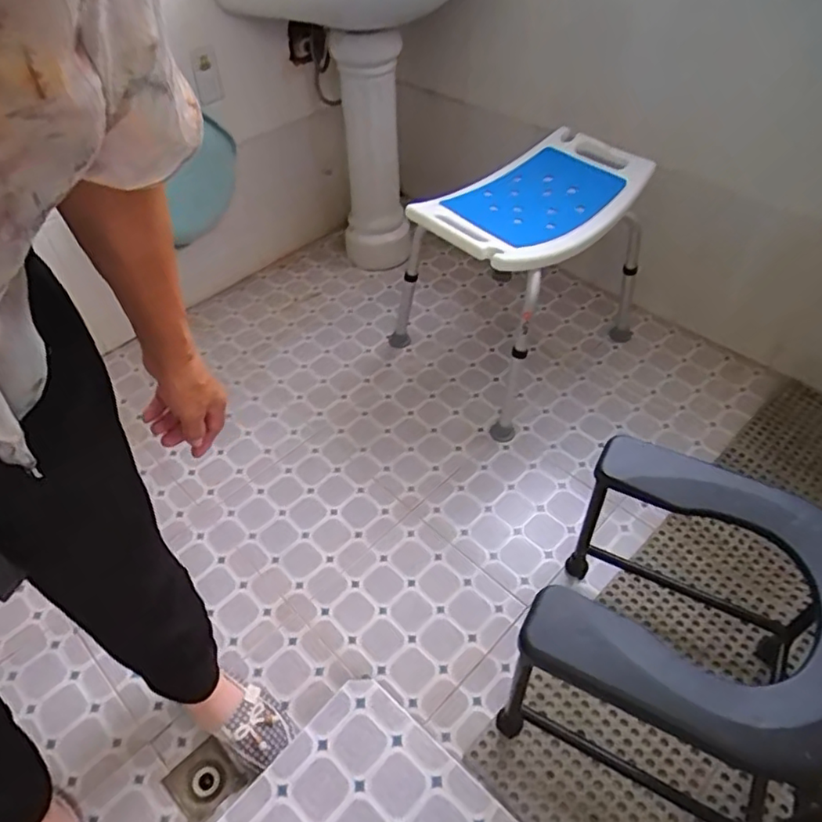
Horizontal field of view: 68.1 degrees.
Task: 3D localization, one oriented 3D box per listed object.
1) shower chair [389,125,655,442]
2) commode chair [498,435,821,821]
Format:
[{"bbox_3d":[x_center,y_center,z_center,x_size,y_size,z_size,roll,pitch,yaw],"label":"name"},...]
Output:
[{"bbox_3d":[0.275,-0.319,1.393,0.540,0.435,0.341,-38,57,-25],"label":"shower chair"},{"bbox_3d":[0.371,0.339,0.857,0.390,0.398,0.399,19,53,20],"label":"commode chair"}]

